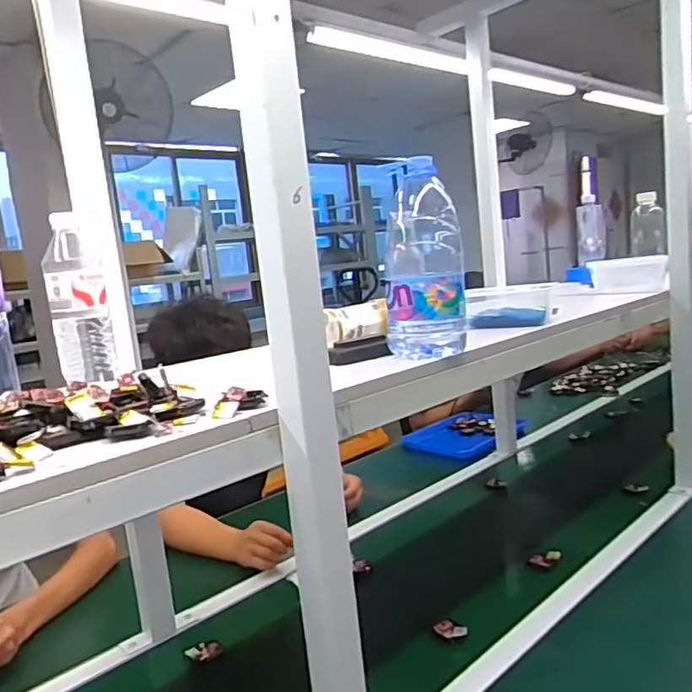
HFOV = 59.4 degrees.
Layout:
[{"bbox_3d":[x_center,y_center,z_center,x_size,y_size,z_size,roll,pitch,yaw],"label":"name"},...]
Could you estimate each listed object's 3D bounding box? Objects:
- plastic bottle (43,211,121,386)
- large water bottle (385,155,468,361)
[{"bbox_3d":[-0.350,-0.060,0.794,0.071,0.205,0.070,-9,9,-22],"label":"plastic bottle"},{"bbox_3d":[0.097,-0.107,0.779,0.103,0.237,0.090,-4,9,8],"label":"large water bottle"}]

